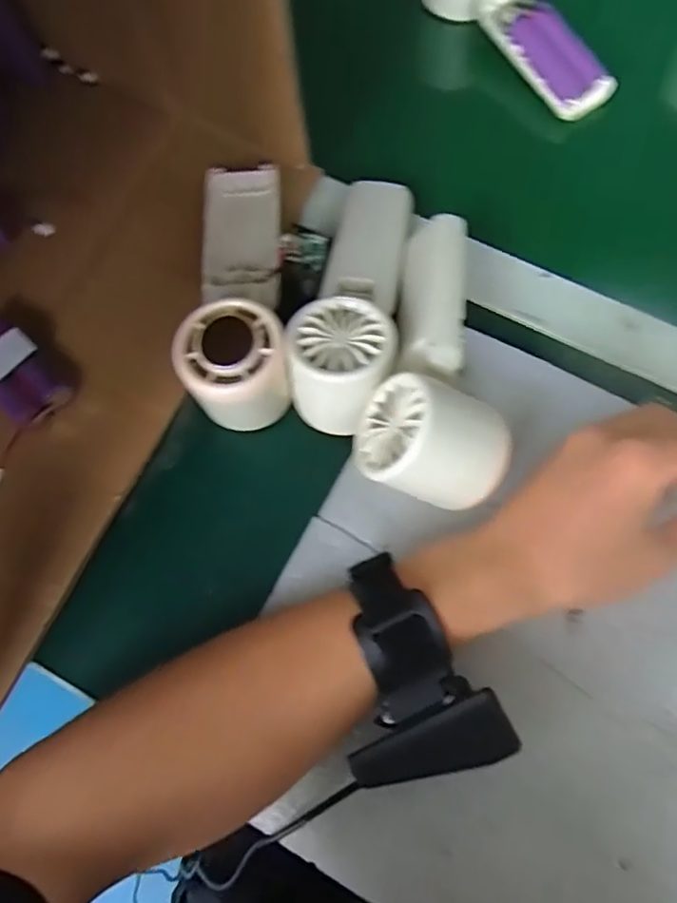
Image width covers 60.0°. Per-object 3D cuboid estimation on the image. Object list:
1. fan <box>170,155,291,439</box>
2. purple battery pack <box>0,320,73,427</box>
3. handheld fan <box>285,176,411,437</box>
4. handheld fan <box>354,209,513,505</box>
[{"bbox_3d":[-0.054,-0.096,0.329,0.056,0.047,0.168,0,74,0],"label":"fan"},{"bbox_3d":[-0.179,-0.044,0.324,0.033,0.019,0.068,-39,78,-10],"label":"purple battery pack"},{"bbox_3d":[0.014,-0.086,0.336,0.061,0.053,0.173,12,60,3],"label":"handheld fan"},{"bbox_3d":[0.057,-0.051,0.297,0.071,0.067,0.172,14,74,4],"label":"handheld fan"}]

